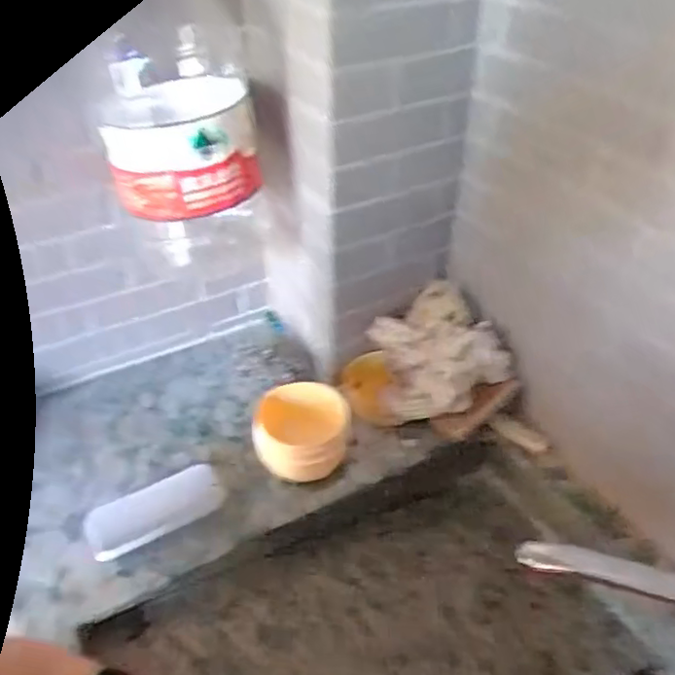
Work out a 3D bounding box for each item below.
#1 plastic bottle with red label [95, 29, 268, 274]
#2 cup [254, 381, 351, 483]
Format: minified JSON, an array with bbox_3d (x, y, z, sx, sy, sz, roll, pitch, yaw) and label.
[{"bbox_3d":[-0.155,-0.179,0.675,0.127,0.232,0.124,1,39,2],"label":"plastic bottle with red label"},{"bbox_3d":[-0.042,0.112,0.744,0.107,0.070,0.100,0,39,0],"label":"cup"}]

